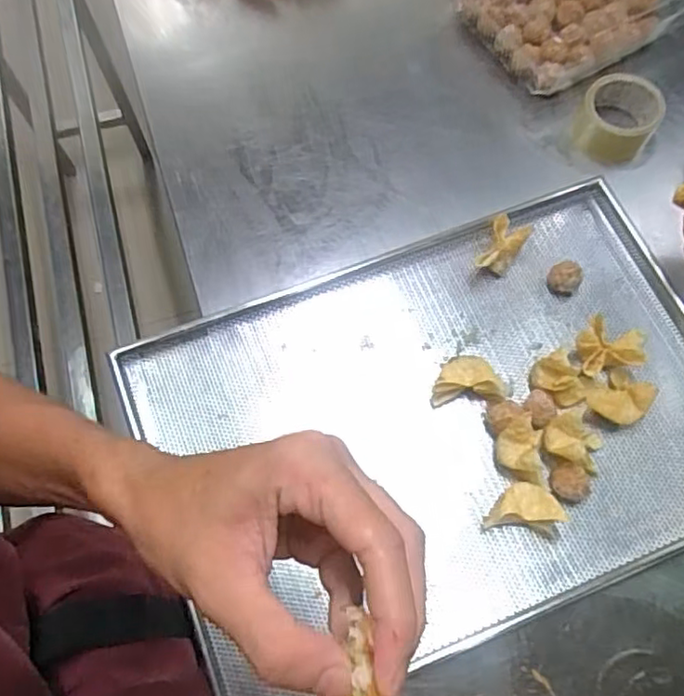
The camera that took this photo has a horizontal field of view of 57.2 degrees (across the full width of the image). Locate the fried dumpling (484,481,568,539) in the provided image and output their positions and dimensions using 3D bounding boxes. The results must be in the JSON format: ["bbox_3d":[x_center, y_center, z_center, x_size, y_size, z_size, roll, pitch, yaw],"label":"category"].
[{"bbox_3d":[0.183,0.161,0.630,0.072,0.027,0.047,9,71,3],"label":"fried dumpling"}]

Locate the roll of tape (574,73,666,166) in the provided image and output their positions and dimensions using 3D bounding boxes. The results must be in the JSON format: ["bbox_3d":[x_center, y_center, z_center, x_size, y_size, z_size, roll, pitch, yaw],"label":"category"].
[{"bbox_3d":[0.345,-0.288,0.780,0.089,0.055,0.095,0,70,0],"label":"roll of tape"}]

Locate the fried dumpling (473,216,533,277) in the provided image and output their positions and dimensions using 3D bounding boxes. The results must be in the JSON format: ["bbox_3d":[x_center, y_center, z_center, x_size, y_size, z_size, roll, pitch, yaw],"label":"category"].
[{"bbox_3d":[0.182,-0.113,0.712,0.041,0.032,0.069,24,72,8],"label":"fried dumpling"}]

